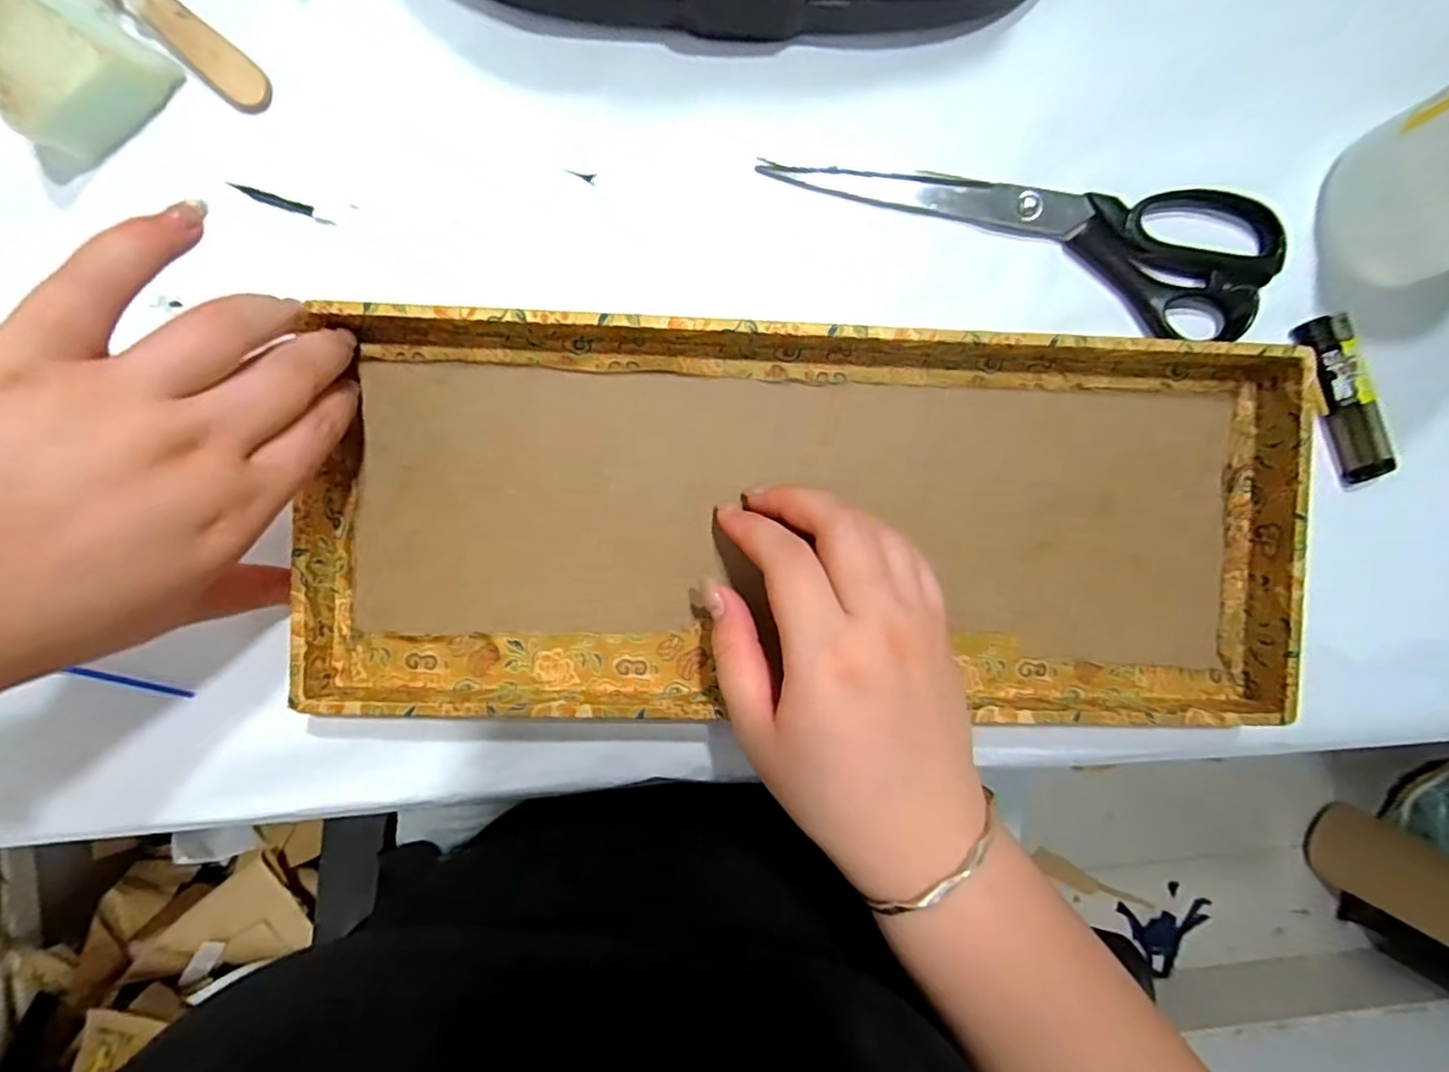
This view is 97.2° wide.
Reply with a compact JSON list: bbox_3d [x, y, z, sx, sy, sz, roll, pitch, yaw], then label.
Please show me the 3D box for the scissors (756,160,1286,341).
[{"bbox_3d":[0.141,-0.138,0.297,0.242,0.012,0.066,8,91,-3],"label":"scissors"}]

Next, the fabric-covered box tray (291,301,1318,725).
[{"bbox_3d":[0.041,-0.007,0.288,0.431,0.031,0.168,1,91,-3],"label":"fabric-covered box tray"}]

